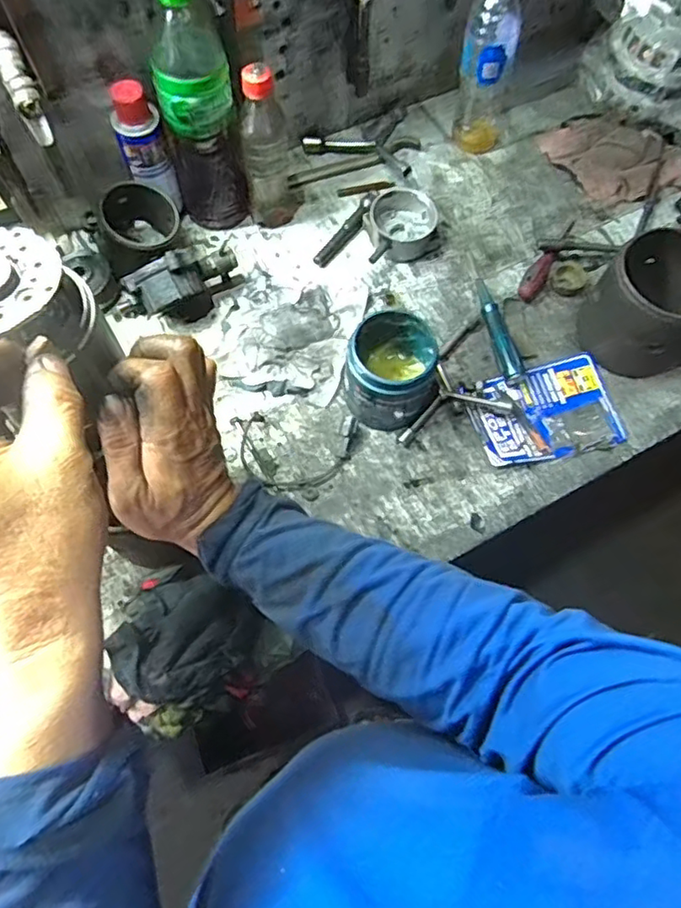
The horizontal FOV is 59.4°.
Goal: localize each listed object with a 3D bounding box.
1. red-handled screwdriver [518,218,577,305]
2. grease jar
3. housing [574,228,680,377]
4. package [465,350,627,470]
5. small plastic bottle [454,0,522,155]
[{"bbox_3d":[0.261,-0.247,0.745,0.025,0.020,0.146,31,69,10],"label":"red-handled screwdriver"},{"bbox_3d":[0.057,-0.088,0.635,0.096,0.097,0.097,1,67,-2],"label":"grease jar"},{"bbox_3d":[0.355,-0.163,0.668,0.127,0.115,0.121,1,67,-2],"label":"housing"},{"bbox_3d":[0.230,-0.050,0.677,0.160,0.010,0.114,-12,68,-8],"label":"package"},{"bbox_3d":[0.183,-0.481,0.732,0.074,0.207,0.073,15,67,3],"label":"small plastic bottle"}]

